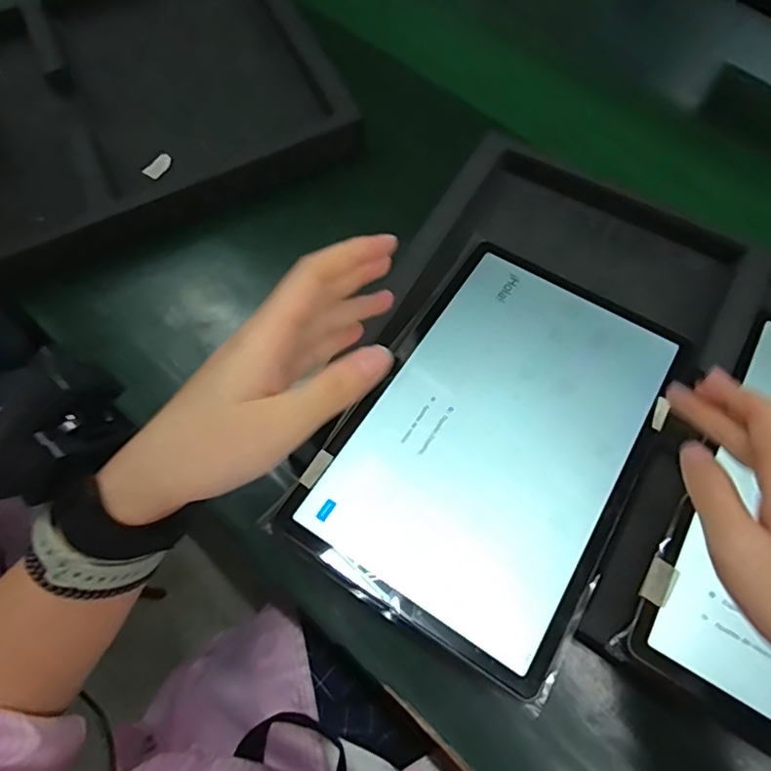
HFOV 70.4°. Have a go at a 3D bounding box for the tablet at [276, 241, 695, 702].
[{"bbox_3d":[0.072,0.028,0.341,0.163,0.008,0.249,30,67,14],"label":"tablet"}]

